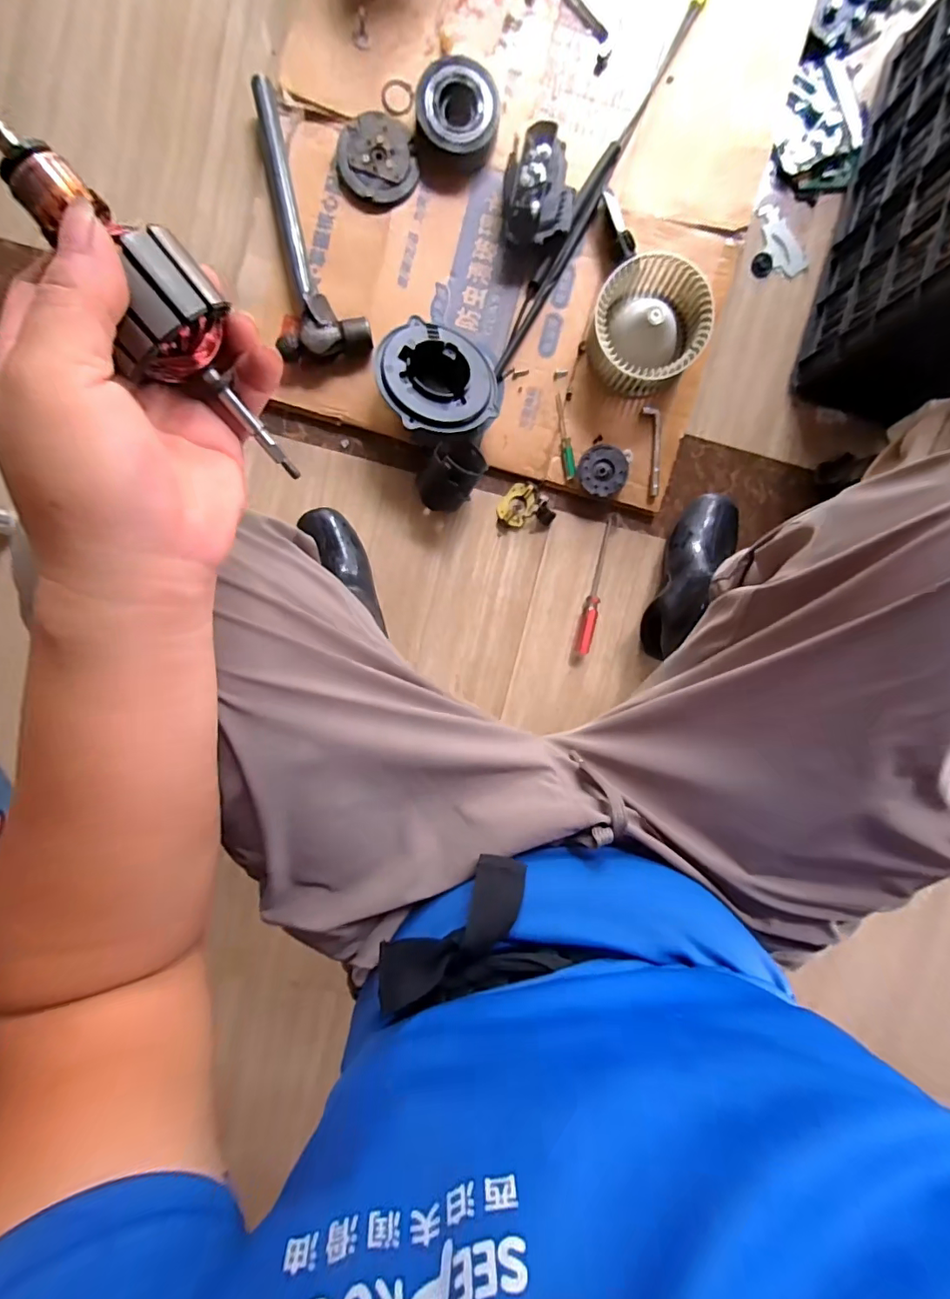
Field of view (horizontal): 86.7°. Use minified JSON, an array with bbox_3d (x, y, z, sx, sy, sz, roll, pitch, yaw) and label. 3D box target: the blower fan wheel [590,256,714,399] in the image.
[{"bbox_3d":[0.226,-0.422,0.667,0.141,0.082,0.136,0,97,-4],"label":"blower fan wheel"}]

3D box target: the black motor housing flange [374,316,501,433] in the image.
[{"bbox_3d":[-0.051,-0.347,0.653,0.152,0.045,0.150,-8,82,-18],"label":"black motor housing flange"}]

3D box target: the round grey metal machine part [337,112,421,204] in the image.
[{"bbox_3d":[-0.128,-0.641,0.658,0.100,0.014,0.100,0,98,-1],"label":"round grey metal machine part"}]

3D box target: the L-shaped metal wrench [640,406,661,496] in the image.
[{"bbox_3d":[0.256,-0.283,0.718,0.024,0.006,0.122,-10,98,1],"label":"L-shaped metal wrench"}]

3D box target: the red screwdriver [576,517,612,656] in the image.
[{"bbox_3d":[0.181,-0.091,0.743,0.018,0.023,0.202,13,97,-2],"label":"red screwdriver"}]

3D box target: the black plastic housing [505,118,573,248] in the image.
[{"bbox_3d":[0.079,-0.582,0.644,0.082,0.072,0.116,-7,97,-3],"label":"black plastic housing"}]

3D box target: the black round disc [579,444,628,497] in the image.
[{"bbox_3d":[0.182,-0.255,0.717,0.067,0.021,0.070,0,98,-1],"label":"black round disc"}]

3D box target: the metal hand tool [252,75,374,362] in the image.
[{"bbox_3d":[-0.210,-0.554,0.645,0.122,0.046,0.341,-5,98,-1],"label":"metal hand tool"}]

